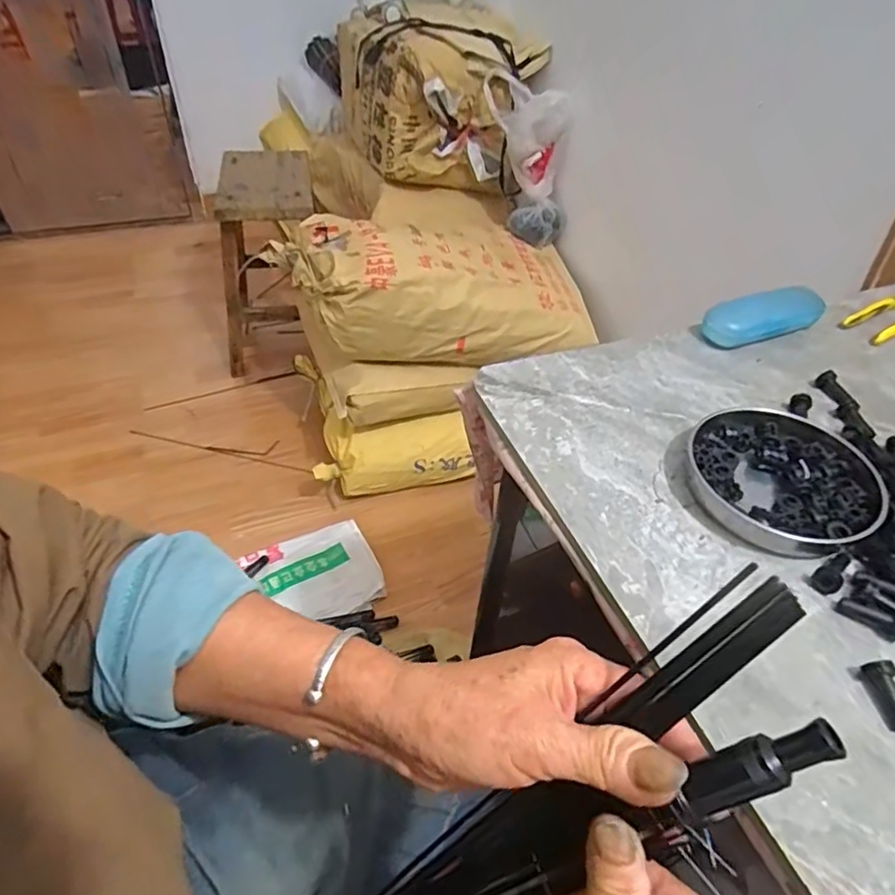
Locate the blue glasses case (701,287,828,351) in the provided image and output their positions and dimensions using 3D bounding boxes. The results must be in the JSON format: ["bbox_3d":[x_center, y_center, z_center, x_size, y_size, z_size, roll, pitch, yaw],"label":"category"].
[{"bbox_3d":[0.342,-0.144,0.637,0.142,0.046,0.047,-17,49,-20],"label":"blue glasses case"}]

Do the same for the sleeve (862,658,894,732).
[{"bbox_3d":[0.260,0.146,0.350,0.016,0.013,0.038,0,60,-4],"label":"sleeve"}]

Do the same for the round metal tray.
[{"bbox_3d":[0.263,0.024,0.467,0.139,0.027,0.131,2,45,-2],"label":"round metal tray"}]

